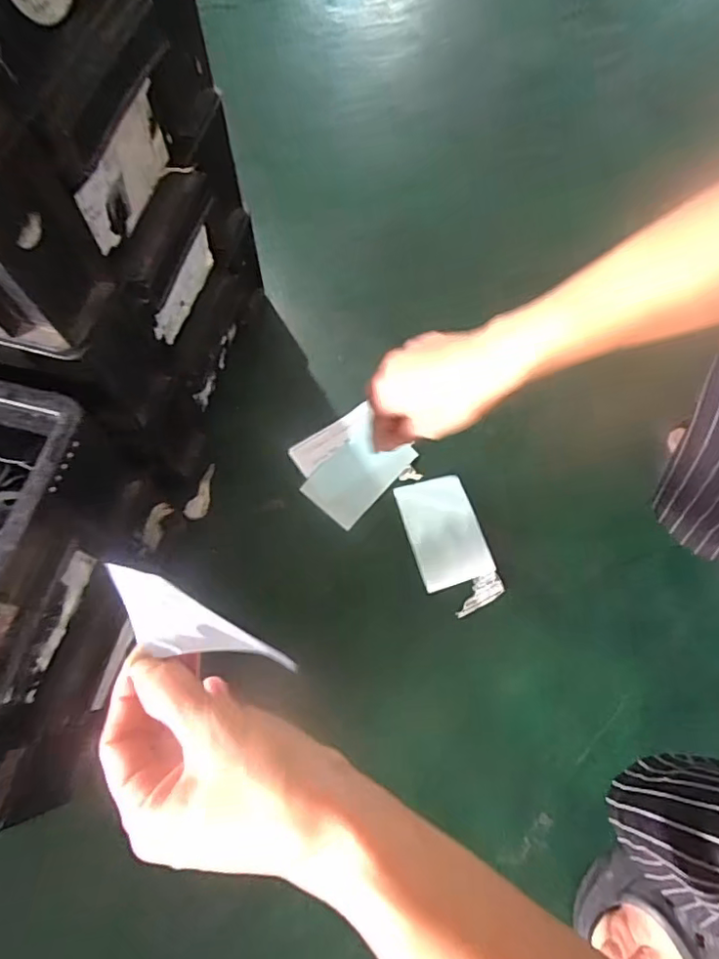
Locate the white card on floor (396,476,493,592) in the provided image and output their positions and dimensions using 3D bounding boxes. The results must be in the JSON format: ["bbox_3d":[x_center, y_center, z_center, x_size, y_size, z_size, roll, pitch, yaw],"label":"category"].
[{"bbox_3d":[0.076,0.046,0.516,0.064,0.007,0.100,-19,64,2],"label":"white card on floor"}]

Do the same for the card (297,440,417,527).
[{"bbox_3d":[0.000,-0.007,0.544,0.063,0.004,0.103,41,72,13],"label":"card"}]

